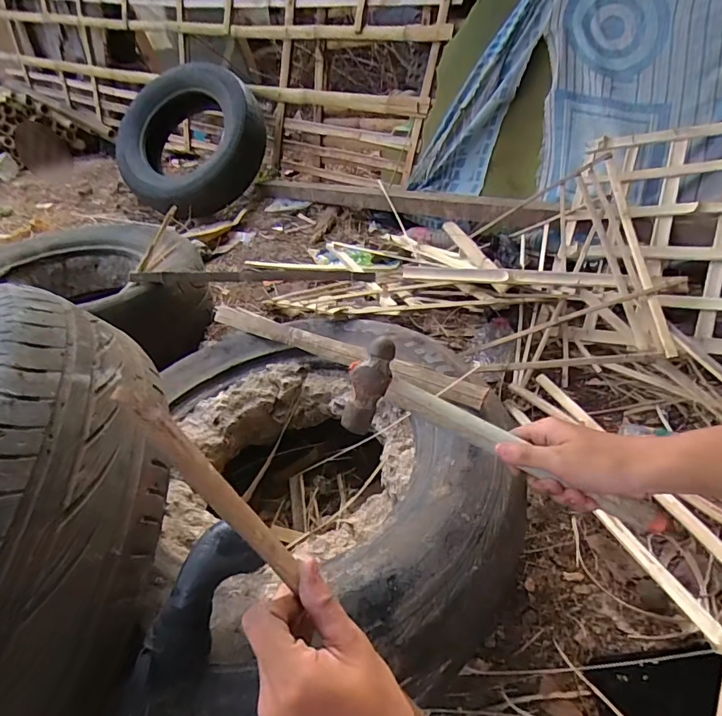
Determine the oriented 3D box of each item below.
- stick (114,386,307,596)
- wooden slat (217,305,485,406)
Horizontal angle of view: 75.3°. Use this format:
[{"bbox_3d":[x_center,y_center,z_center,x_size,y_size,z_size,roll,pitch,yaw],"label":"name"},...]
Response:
[{"bbox_3d":[-0.080,0.073,0.260,0.009,0.148,0.016,-18,26,35],"label":"stick"},{"bbox_3d":[-0.053,-0.016,0.698,0.501,0.036,0.025,20,44,33],"label":"wooden slat"}]

